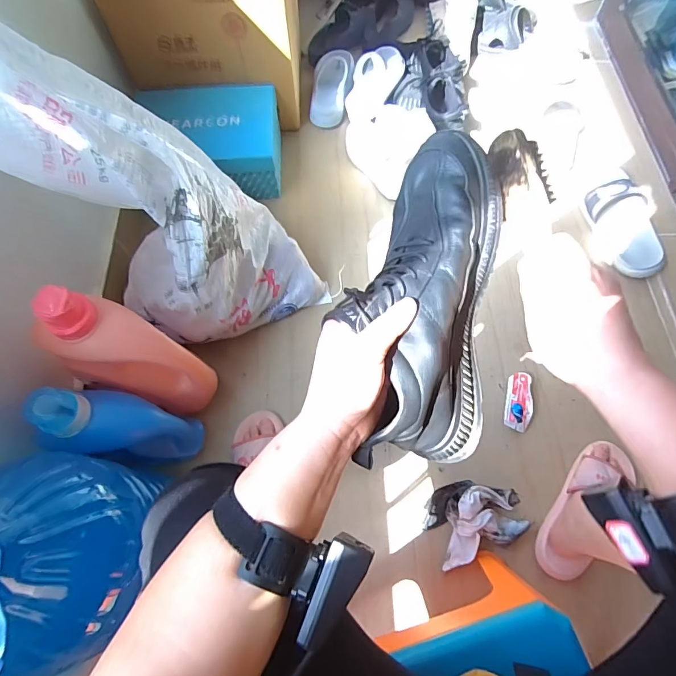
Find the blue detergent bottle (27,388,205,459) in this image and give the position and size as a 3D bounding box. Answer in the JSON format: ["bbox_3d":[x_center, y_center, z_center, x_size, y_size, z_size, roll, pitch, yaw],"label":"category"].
[{"bbox_3d":[-0.331,0.141,0.663,0.075,0.312,0.091,-13,65,21],"label":"blue detergent bottle"}]

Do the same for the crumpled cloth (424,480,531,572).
[{"bbox_3d":[0.241,0.305,0.723,0.178,0.057,0.122,-21,68,-8],"label":"crumpled cloth"}]

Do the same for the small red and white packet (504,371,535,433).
[{"bbox_3d":[0.357,0.124,0.819,0.050,0.016,0.115,16,67,8],"label":"small red and white packet"}]

